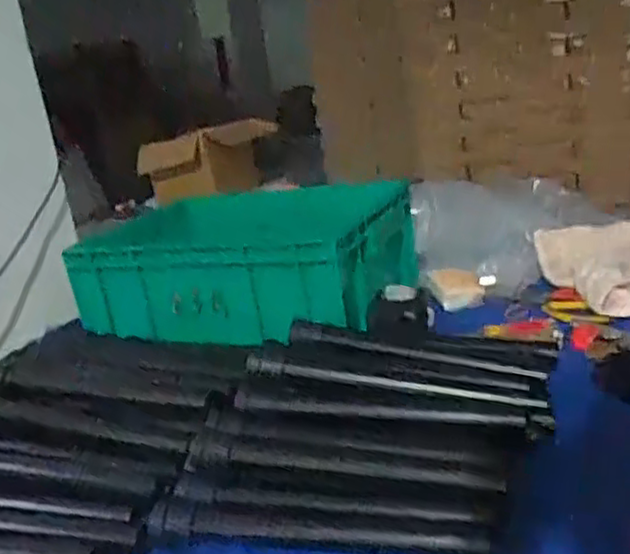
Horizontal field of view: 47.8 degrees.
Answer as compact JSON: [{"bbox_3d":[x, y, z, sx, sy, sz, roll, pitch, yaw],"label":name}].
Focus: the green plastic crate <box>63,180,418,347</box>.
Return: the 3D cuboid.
[{"bbox_3d":[-0.084,-0.038,1.014,0.426,0.143,0.309,1,20,24],"label":"green plastic crate"}]

